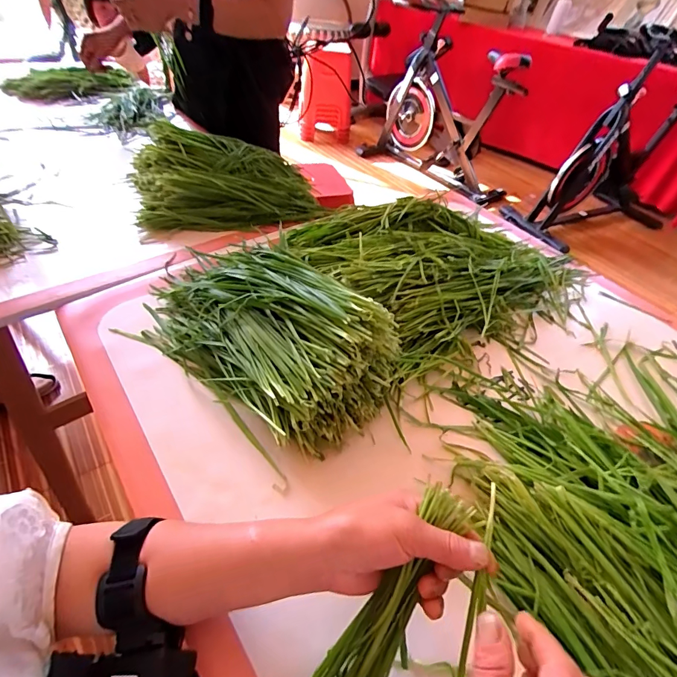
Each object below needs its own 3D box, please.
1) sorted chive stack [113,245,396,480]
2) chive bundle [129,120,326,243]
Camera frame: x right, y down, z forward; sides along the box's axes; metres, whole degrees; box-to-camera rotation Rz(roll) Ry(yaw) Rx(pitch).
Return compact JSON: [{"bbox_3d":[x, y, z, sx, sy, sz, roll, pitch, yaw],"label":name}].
[{"bbox_3d":[-0.105,-0.024,0.473,0.349,0.116,0.184,34,50,23],"label":"sorted chive stack"},{"bbox_3d":[-0.207,-0.296,0.720,0.321,0.098,0.218,-14,49,-20],"label":"chive bundle"}]

